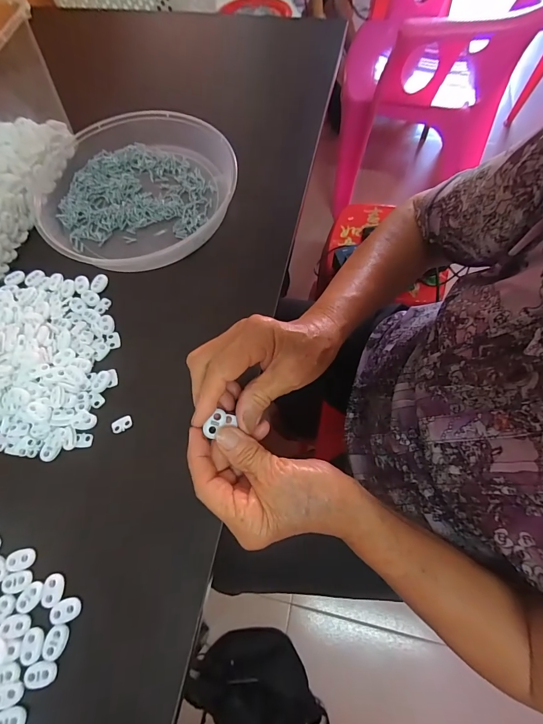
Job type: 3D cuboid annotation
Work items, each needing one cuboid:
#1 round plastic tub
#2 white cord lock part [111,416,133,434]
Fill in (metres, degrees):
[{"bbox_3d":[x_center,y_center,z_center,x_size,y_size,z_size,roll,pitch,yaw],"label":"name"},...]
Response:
[{"bbox_3d":[-0.167,-0.214,0.424,0.239,0.038,0.228,-1,66,2],"label":"round plastic tub"},{"bbox_3d":[-0.140,0.058,0.329,0.018,0.004,0.013,-21,67,-7],"label":"white cord lock part"}]

